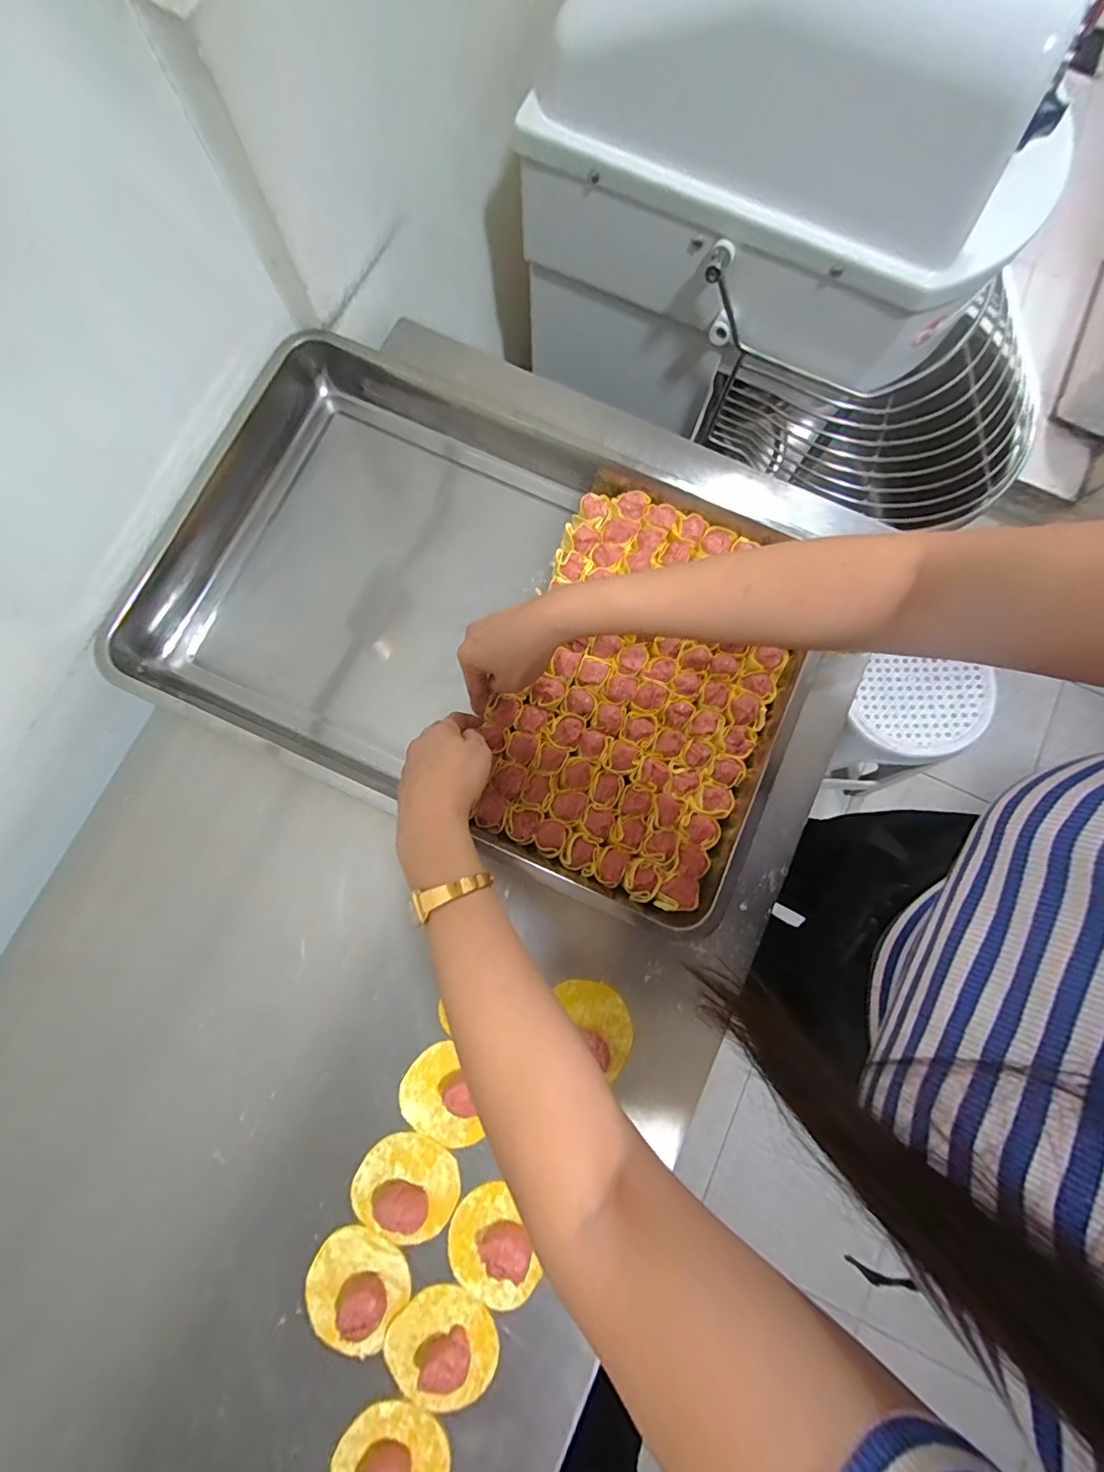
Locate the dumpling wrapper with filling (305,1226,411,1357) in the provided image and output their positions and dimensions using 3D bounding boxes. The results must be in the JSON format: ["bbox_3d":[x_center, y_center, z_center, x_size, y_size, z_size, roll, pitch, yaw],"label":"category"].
[{"bbox_3d":[-0.159,0.446,0.403,0.077,0.019,0.077,0,81,-1],"label":"dumpling wrapper with filling"}]

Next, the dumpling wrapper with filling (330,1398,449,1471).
[{"bbox_3d":[-0.123,0.562,0.388,0.083,0.015,0.074,24,81,3],"label":"dumpling wrapper with filling"}]

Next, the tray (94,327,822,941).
[{"bbox_3d":[-0.063,-0.114,0.482,0.599,0.068,0.389,24,81,3],"label":"tray"}]

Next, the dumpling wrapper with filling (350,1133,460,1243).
[{"bbox_3d":[-0.122,0.376,0.417,0.084,0.014,0.077,0,81,-1],"label":"dumpling wrapper with filling"}]

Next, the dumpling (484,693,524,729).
[{"bbox_3d":[-0.043,-0.025,0.455,0.027,0.026,0.030,26,81,5],"label":"dumpling"}]

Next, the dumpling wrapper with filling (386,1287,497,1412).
[{"bbox_3d":[-0.088,0.489,0.400,0.077,0.015,0.083,0,81,-1],"label":"dumpling wrapper with filling"}]

